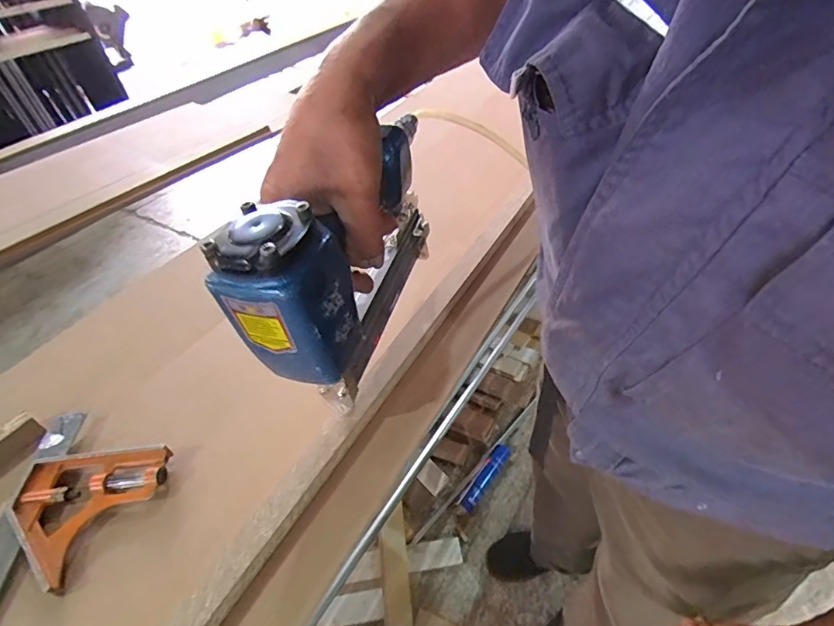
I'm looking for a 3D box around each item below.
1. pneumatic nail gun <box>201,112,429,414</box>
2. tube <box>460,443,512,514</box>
[{"bbox_3d":[-0.049,-0.045,0.333,0.058,0.145,0.227,8,44,12],"label":"pneumatic nail gun"},{"bbox_3d":[0.193,0.456,1.260,0.050,0.036,0.223,25,50,27],"label":"tube"}]

